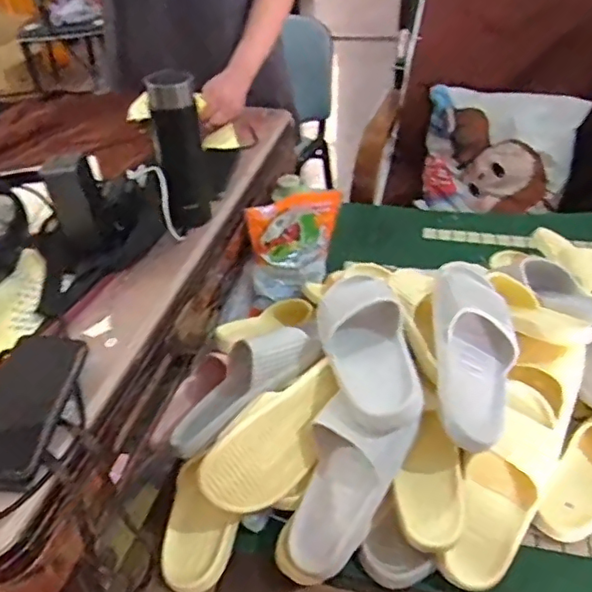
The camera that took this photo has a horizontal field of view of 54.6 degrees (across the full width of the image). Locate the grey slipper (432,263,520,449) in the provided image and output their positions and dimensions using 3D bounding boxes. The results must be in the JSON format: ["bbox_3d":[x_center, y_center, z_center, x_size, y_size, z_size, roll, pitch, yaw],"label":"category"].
[{"bbox_3d":[0.222,0.061,0.712,0.110,0.090,0.266,5,53,9],"label":"grey slipper"}]

